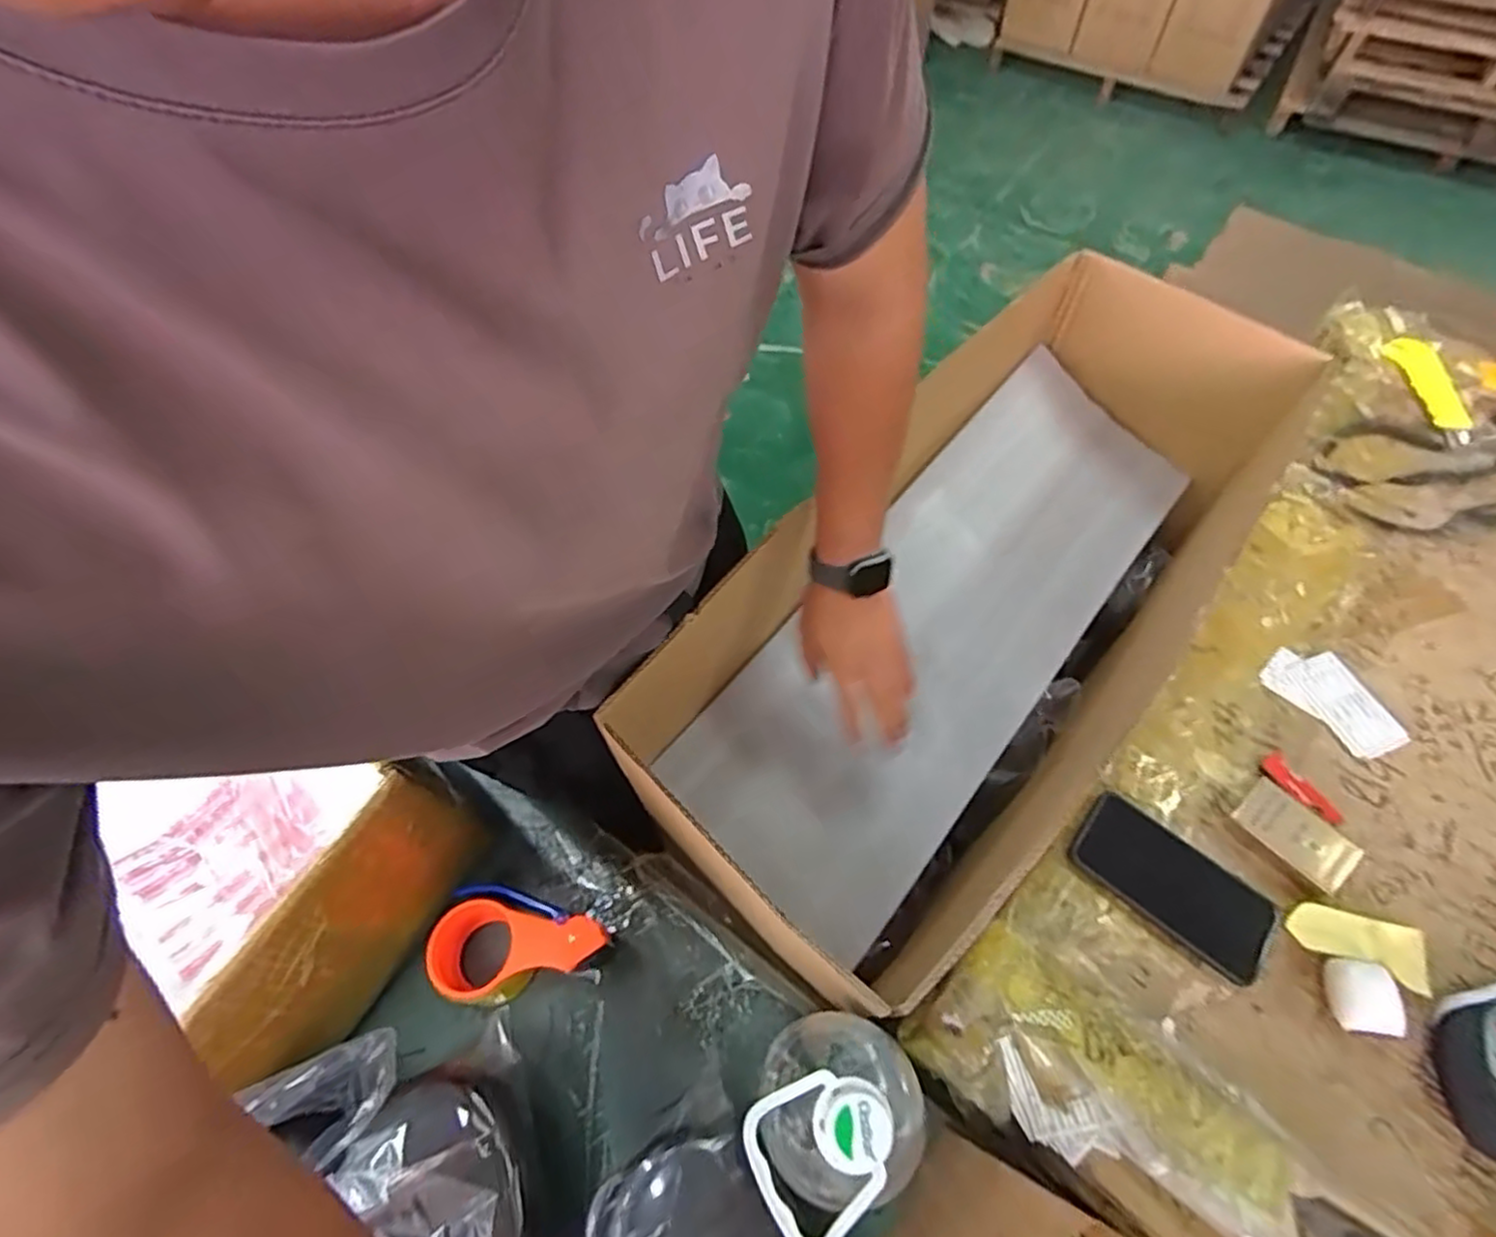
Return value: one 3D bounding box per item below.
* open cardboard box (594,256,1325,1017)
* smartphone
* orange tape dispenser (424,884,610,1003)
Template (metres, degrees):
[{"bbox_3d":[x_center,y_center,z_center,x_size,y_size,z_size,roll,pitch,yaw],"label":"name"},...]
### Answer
[{"bbox_3d":[0.251,-0.031,0.756,0.297,0.275,0.799,36,67,21],"label":"open cardboard box"},{"bbox_3d":[0.368,0.228,0.602,0.161,0.014,0.076,35,67,22],"label":"smartphone"},{"bbox_3d":[-0.205,0.310,0.643,0.149,0.078,0.097,10,60,8],"label":"orange tape dispenser"}]

